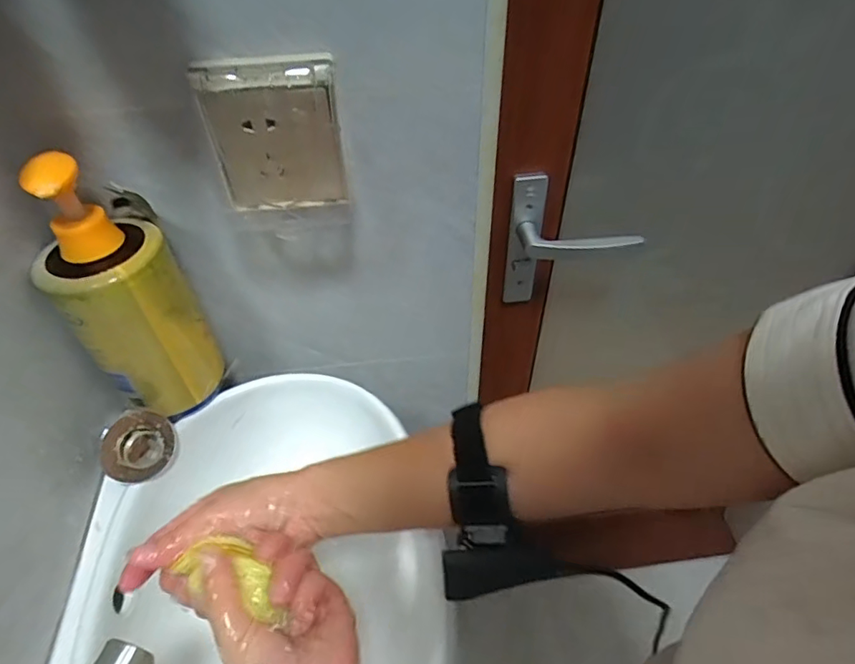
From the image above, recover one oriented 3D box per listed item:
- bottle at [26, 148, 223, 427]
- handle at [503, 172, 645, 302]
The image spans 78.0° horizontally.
[{"bbox_3d":[-0.241,-0.030,0.424,0.093,0.216,0.088,-28,52,-24],"label":"bottle"},{"bbox_3d":[0.164,-0.089,0.608,0.139,0.173,0.051,0,46,0],"label":"handle"}]

